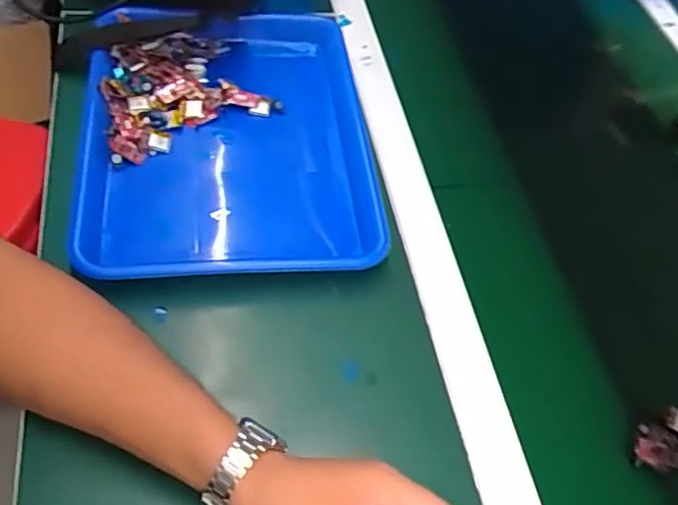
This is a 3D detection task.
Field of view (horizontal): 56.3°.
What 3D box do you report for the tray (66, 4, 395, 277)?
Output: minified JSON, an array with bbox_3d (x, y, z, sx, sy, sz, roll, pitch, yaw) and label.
[{"bbox_3d":[-0.104,-0.110,0.593,0.265,0.050,0.323,-3,55,-11],"label":"tray"}]

